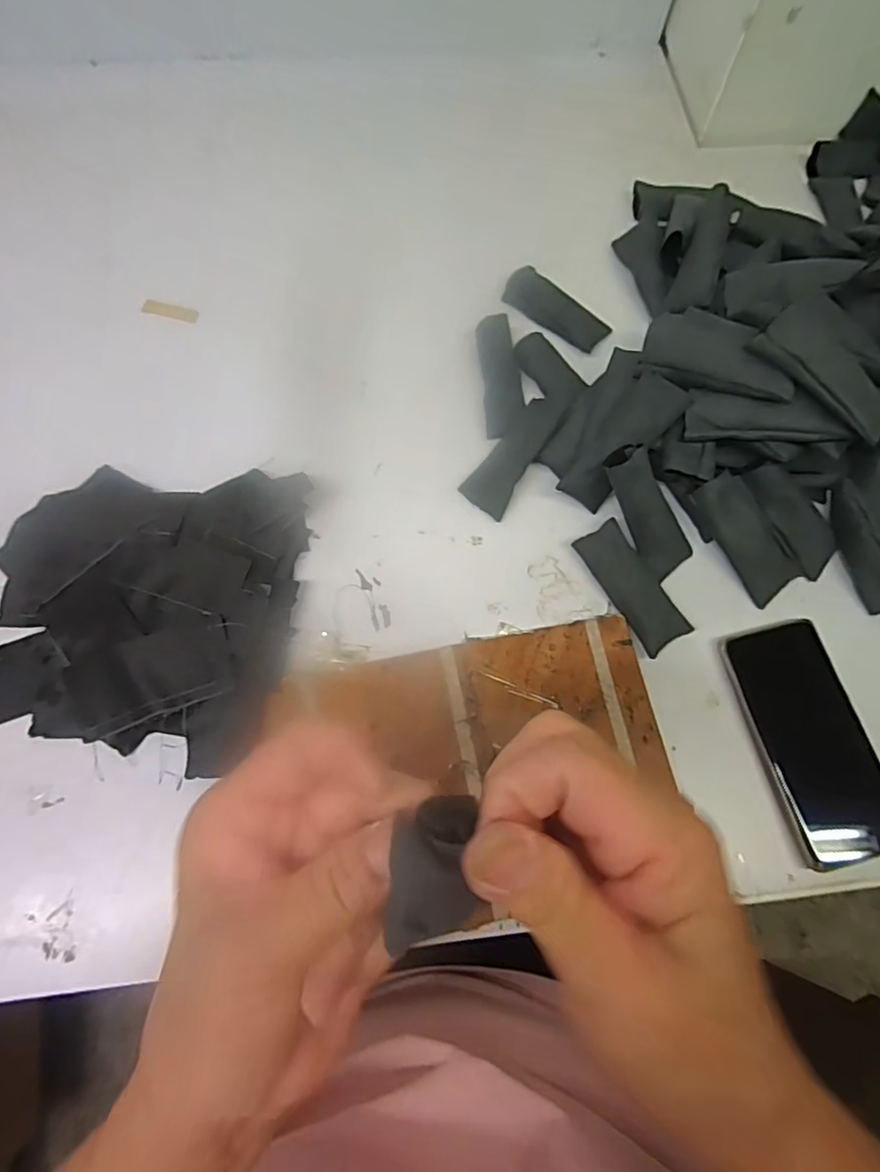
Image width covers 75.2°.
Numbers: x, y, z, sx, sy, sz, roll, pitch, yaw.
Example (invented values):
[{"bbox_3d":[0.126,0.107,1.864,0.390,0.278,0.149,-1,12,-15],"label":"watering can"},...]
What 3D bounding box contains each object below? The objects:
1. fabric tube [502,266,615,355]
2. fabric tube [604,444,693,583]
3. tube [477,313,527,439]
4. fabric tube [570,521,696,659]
[{"bbox_3d":[0.105,-0.252,0.517,0.101,0.013,0.043,42,75,13],"label":"fabric tube"},{"bbox_3d":[0.157,-0.054,0.423,0.041,0.021,0.103,-35,110,-12],"label":"fabric tube"},{"bbox_3d":[0.053,-0.177,0.479,0.033,0.023,0.104,-4,71,-2],"label":"tube"},{"bbox_3d":[0.144,0.001,0.431,0.041,0.015,0.098,-29,74,-11],"label":"fabric tube"}]

